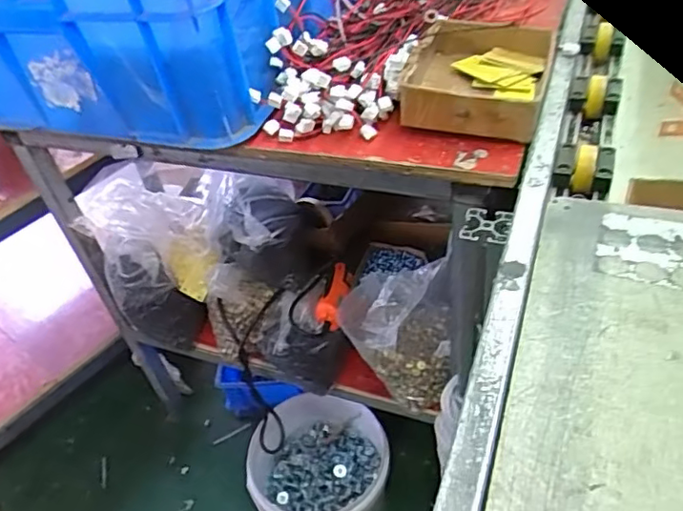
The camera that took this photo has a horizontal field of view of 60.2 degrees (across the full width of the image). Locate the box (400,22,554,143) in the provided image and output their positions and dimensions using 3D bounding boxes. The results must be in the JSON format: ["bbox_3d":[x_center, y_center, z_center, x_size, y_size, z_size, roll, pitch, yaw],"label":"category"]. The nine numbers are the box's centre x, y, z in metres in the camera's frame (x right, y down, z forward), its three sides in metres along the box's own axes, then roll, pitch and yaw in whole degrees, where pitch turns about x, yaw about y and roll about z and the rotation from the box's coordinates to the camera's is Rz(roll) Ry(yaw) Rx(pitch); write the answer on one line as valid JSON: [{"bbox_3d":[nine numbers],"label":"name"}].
[{"bbox_3d":[0.146,-0.195,0.629,0.141,0.045,0.197,9,45,15],"label":"box"}]

